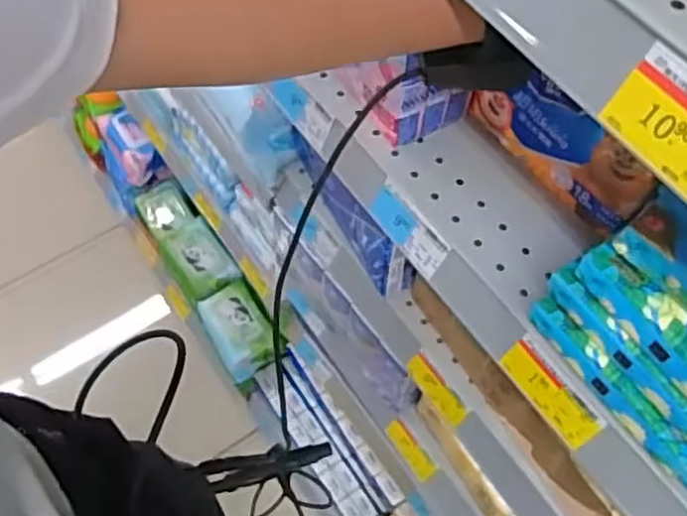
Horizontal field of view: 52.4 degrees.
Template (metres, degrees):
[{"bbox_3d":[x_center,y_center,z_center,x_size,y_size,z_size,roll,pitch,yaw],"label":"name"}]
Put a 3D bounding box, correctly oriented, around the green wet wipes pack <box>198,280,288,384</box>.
[{"bbox_3d":[-0.180,0.124,1.217,0.106,0.035,0.152,-32,82,-8],"label":"green wet wipes pack"}]

